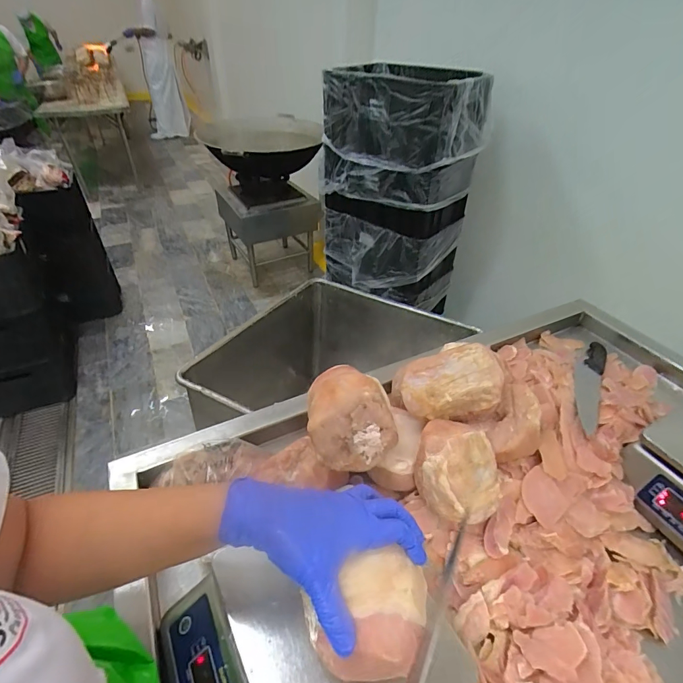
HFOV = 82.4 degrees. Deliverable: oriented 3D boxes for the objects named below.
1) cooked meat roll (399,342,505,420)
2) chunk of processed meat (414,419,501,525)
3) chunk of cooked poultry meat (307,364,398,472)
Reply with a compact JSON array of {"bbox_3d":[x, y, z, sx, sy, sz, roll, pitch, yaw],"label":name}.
[{"bbox_3d":[0.161,0.057,0.586,0.141,0.073,0.091,1,40,0],"label":"cooked meat roll"},{"bbox_3d":[0.162,0.174,0.536,0.117,0.093,0.102,16,42,16],"label":"chunk of processed meat"},{"bbox_3d":[0.012,0.110,0.542,0.119,0.112,0.107,-2,40,-4],"label":"chunk of cooked poultry meat"}]

